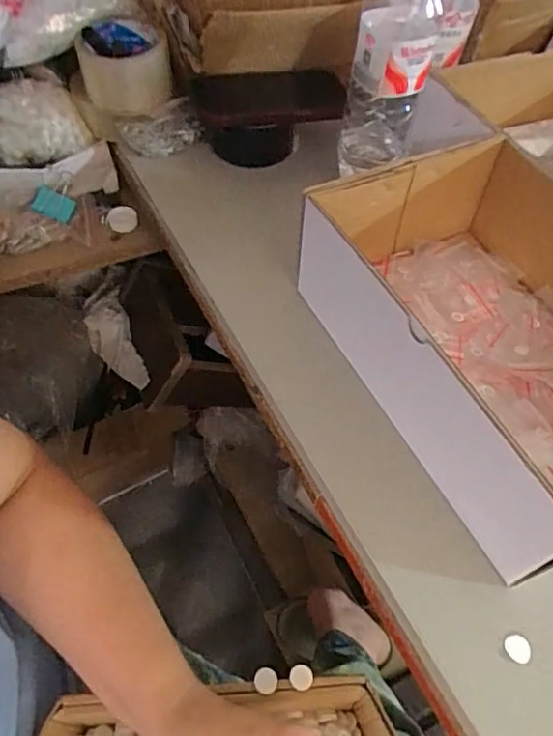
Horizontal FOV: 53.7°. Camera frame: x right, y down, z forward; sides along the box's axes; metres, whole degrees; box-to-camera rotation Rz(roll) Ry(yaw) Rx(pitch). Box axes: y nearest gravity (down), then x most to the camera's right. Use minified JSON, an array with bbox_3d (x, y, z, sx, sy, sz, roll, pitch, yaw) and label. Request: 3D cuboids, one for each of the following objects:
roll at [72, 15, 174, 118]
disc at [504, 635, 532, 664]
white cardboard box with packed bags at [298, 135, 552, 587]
[{"bbox_3d":[-0.150,-0.299,0.544,0.087,0.061,0.083,1,55,-3],"label":"roll"},{"bbox_3d":[0.143,0.165,0.321,0.015,0.004,0.015,2,55,-2],"label":"disc"},{"bbox_3d":[0.161,-0.028,0.396,0.189,0.104,0.279,-21,59,-17],"label":"white cardboard box with packed bags"}]

